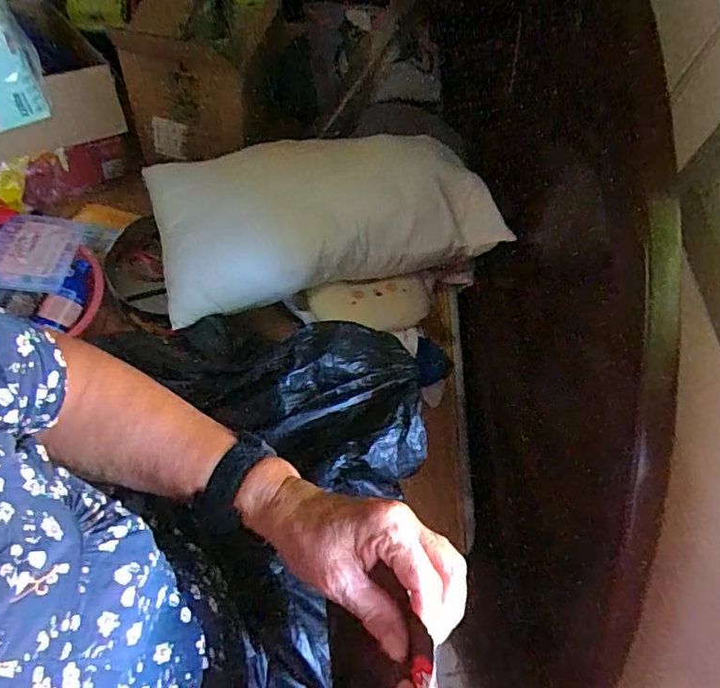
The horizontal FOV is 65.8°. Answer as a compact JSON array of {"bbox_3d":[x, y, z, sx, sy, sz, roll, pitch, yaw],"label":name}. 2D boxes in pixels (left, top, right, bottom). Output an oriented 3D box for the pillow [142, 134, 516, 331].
[{"bbox_3d":[-0.066,-0.249,1.061,0.602,0.134,0.346,-16,61,-8],"label":"pillow"}]

